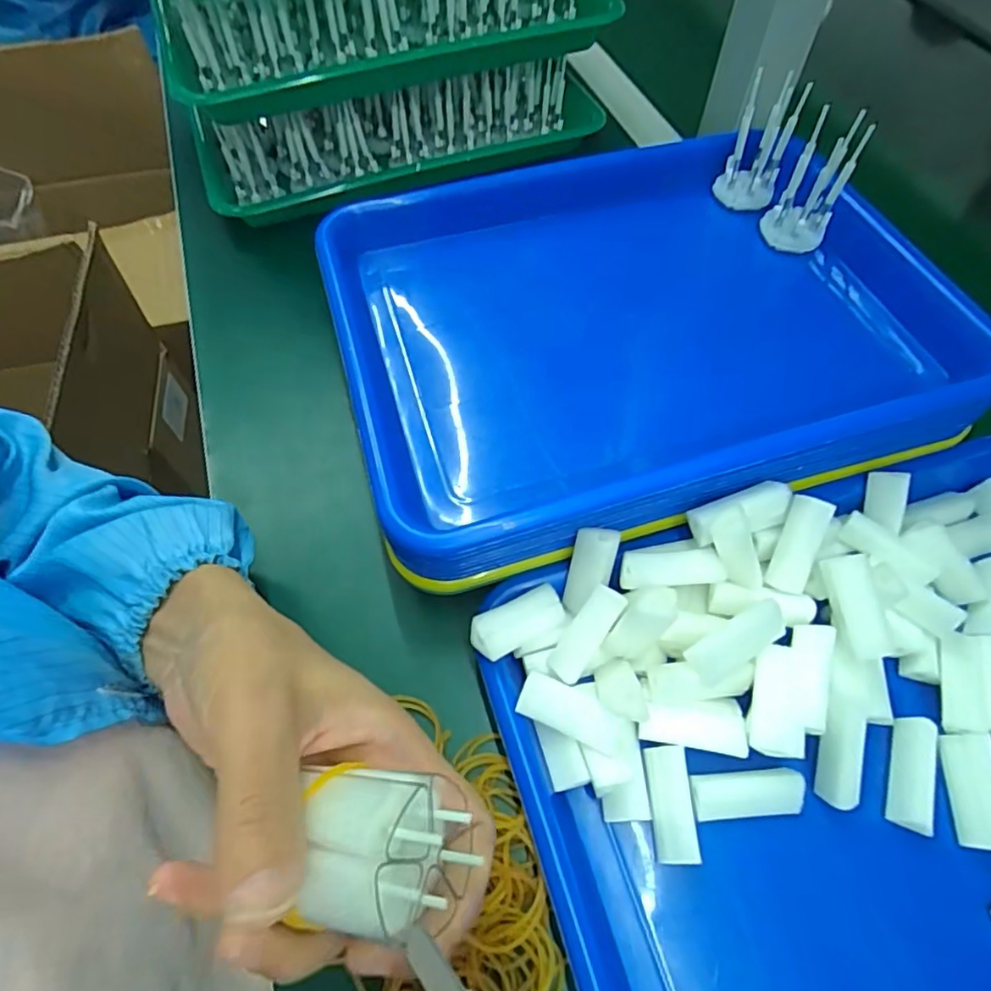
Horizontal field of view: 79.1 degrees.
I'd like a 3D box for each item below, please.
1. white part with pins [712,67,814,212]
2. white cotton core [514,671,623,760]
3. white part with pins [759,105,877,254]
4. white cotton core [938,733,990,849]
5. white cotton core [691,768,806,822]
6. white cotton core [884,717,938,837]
[{"bbox_3d":[0.167,-0.222,0.381,0.036,0.072,0.023,23,62,13],"label":"white part with pins"},{"bbox_3d":[0.034,0.099,0.268,0.047,0.013,0.019,21,62,12],"label":"white cotton core"},{"bbox_3d":[0.191,-0.186,0.361,0.037,0.071,0.024,28,63,15],"label":"white part with pins"},{"bbox_3d":[0.212,0.130,0.264,0.021,0.010,0.045,3,60,2],"label":"white cotton core"},{"bbox_3d":[0.111,0.130,0.261,0.047,0.015,0.018,-3,60,-2],"label":"white cotton core"},{"bbox_3d":[0.185,0.122,0.266,0.016,0.012,0.046,18,61,11],"label":"white cotton core"}]

